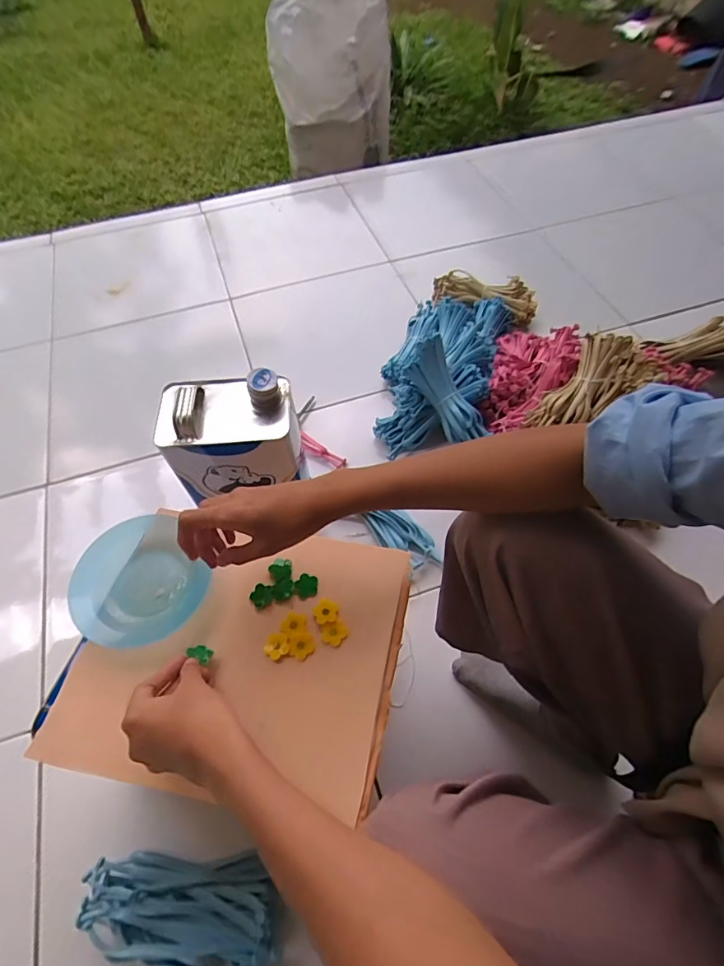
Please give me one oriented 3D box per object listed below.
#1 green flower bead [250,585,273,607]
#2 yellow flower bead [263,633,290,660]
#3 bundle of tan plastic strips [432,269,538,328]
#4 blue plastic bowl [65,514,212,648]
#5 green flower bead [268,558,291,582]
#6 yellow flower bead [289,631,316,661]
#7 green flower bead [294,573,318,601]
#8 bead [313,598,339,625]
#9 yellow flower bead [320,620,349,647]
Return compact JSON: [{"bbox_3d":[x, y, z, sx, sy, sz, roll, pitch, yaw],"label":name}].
[{"bbox_3d":[-0.098,0.110,0.459,0.022,0.004,0.020,-38,65,-20],"label":"green flower bead"},{"bbox_3d":[-0.080,0.150,0.433,0.022,0.004,0.023,-1,58,1],"label":"yellow flower bead"},{"bbox_3d":[0.261,-0.404,1.012,0.229,0.054,0.085,17,60,12],"label":"bundle of tan plastic strips"},{"bbox_3d":[-0.217,0.096,0.451,0.115,0.027,0.114,-1,58,1],"label":"blue plastic bowl"},{"bbox_3d":[-0.081,0.086,0.471,0.022,0.008,0.022,-1,58,1],"label":"green flower bead"},{"bbox_3d":[-0.056,0.150,0.432,0.023,0.004,0.022,-1,58,1],"label":"yellow flower bead"},{"bbox_3d":[-0.054,0.102,0.463,0.023,0.004,0.024,-25,61,-13],"label":"green flower bead"},{"bbox_3d":[-0.035,0.123,0.448,0.023,0.004,0.023,-1,58,1],"label":"bead"},{"bbox_3d":[-0.027,0.140,0.438,0.023,0.004,0.023,-1,58,1],"label":"yellow flower bead"}]

